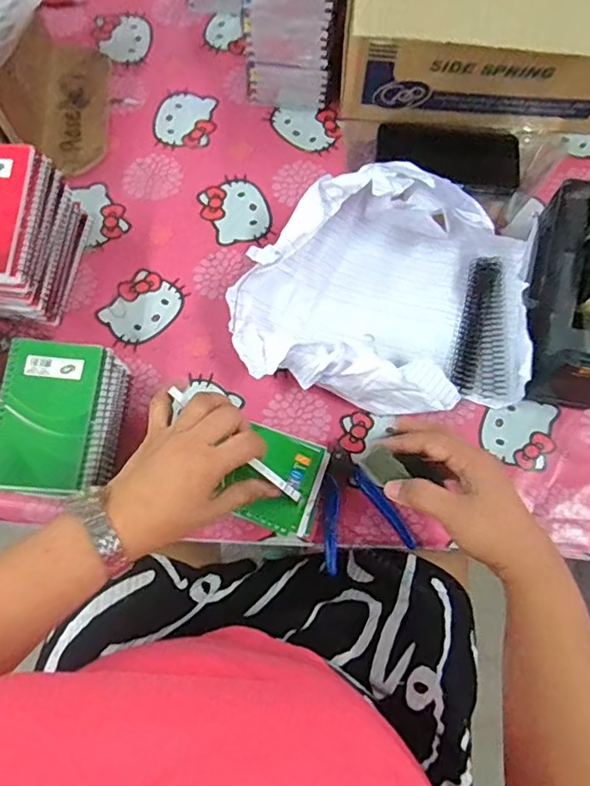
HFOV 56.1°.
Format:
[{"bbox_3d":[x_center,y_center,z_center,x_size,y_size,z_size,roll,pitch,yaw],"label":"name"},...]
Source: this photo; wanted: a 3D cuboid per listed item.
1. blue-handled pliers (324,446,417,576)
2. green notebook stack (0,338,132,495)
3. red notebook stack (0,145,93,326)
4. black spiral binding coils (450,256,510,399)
[{"bbox_3d":[0.056,0.106,0.528,0.086,0.013,0.107,-16,75,-6],"label":"blue-handled pliers"},{"bbox_3d":[-0.215,0.027,0.521,0.101,0.068,0.135,6,73,0],"label":"green notebook stack"},{"bbox_3d":[-0.282,-0.148,0.544,0.094,0.119,0.139,7,73,1],"label":"red notebook stack"},{"bbox_3d":[0.201,-0.071,0.582,0.055,0.013,0.151,11,74,2],"label":"black spiral binding coils"}]

